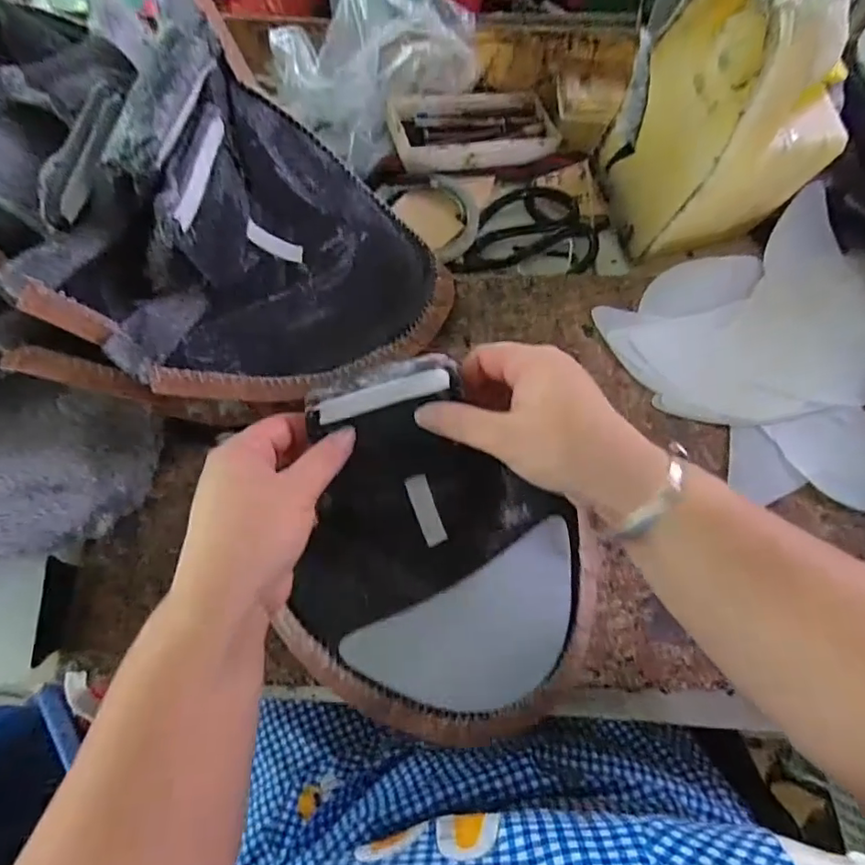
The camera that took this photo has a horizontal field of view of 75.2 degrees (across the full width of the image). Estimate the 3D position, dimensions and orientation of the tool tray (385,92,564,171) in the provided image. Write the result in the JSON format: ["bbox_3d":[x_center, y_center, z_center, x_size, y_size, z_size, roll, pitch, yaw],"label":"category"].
[{"bbox_3d":[0.038,-0.273,0.506,0.147,0.032,0.074,-15,69,-7],"label":"tool tray"}]

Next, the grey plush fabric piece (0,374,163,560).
[{"bbox_3d":[-0.270,0.026,0.333,0.192,0.017,0.098,-13,91,-18],"label":"grey plush fabric piece"}]

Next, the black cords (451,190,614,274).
[{"bbox_3d":[0.082,-0.176,0.483,0.133,0.018,0.084,-3,68,-2],"label":"black cords"}]

